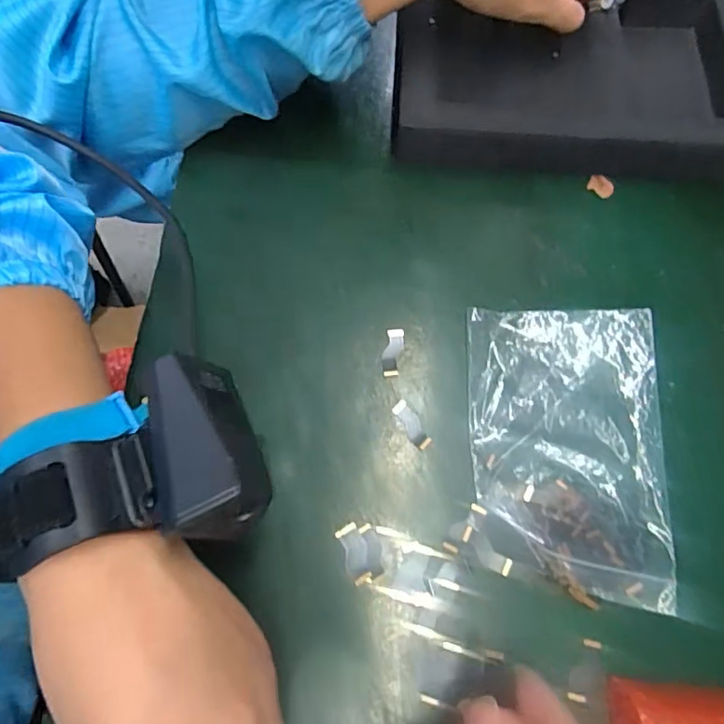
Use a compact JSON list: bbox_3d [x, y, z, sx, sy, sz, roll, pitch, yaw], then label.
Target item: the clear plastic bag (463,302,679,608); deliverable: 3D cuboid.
[{"bbox_3d":[0.104,0.040,0.281,0.095,0.013,0.147,2,70,2],"label":"clear plastic bag"}]

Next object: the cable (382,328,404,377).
[{"bbox_3d":[0.017,-0.006,0.304,0.010,0.004,0.027,10,71,5],"label":"cable"}]

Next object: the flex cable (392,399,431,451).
[{"bbox_3d":[0.026,0.032,0.290,0.009,0.004,0.027,-29,72,-9],"label":"flex cable"}]

